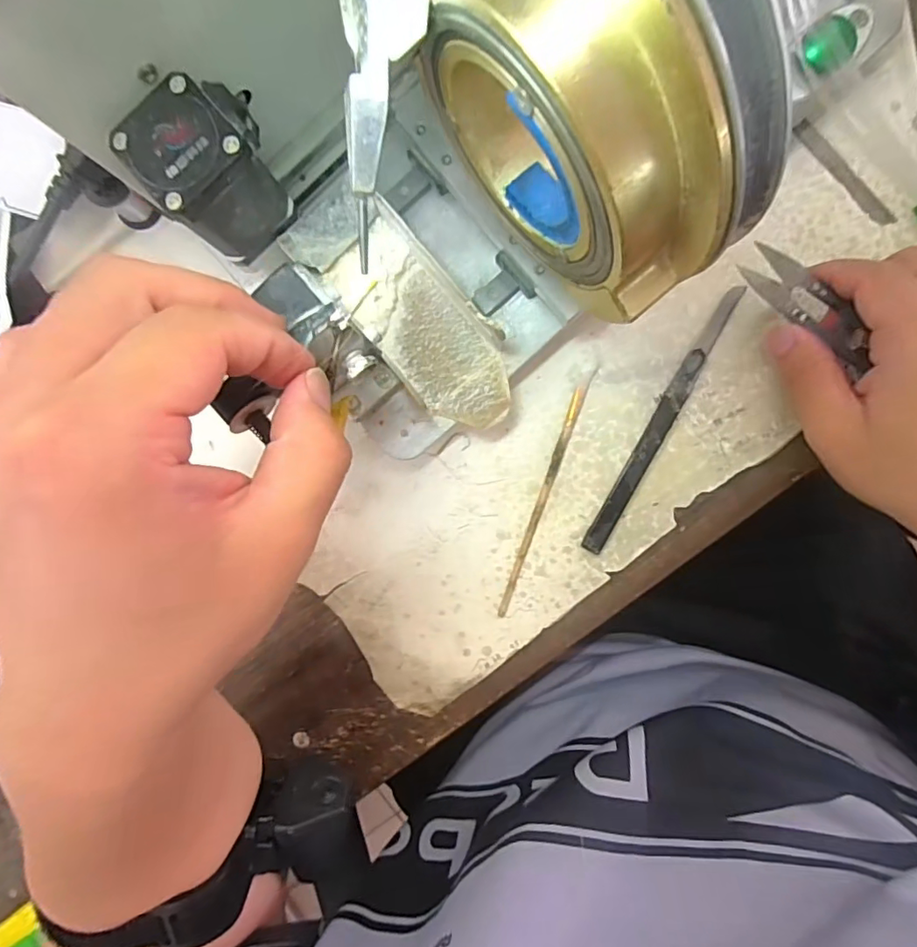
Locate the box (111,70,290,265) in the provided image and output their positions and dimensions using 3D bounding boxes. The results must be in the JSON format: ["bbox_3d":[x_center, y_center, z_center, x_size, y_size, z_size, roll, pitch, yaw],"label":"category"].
[{"bbox_3d":[-0.104,-0.129,0.229,0.051,0.052,0.045,-39,90,5],"label":"box"}]

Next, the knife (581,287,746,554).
[{"bbox_3d":[0.114,-0.029,0.301,0.012,0.008,0.164,28,94,2],"label":"knife"}]

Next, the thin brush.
[{"bbox_3d":[0.050,0.011,0.309,0.008,0.005,0.150,20,94,2],"label":"thin brush"}]

